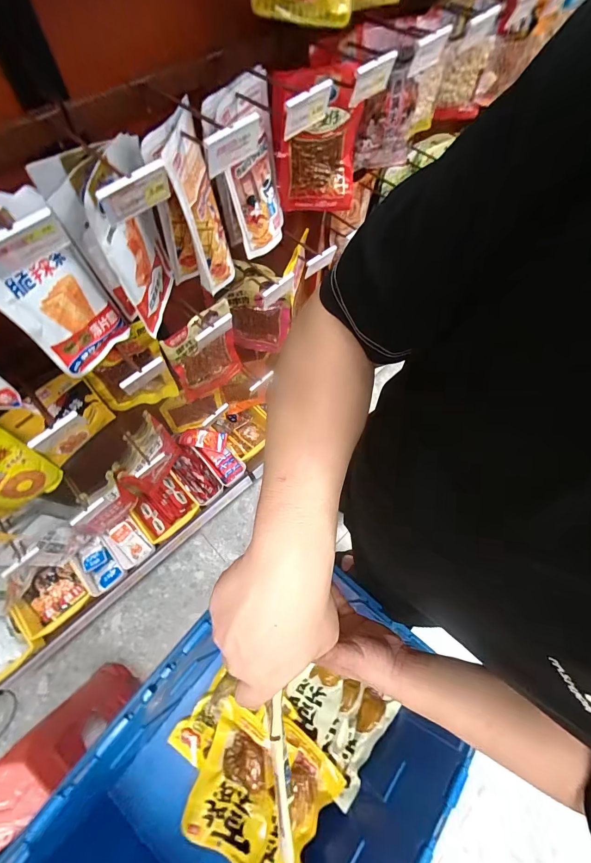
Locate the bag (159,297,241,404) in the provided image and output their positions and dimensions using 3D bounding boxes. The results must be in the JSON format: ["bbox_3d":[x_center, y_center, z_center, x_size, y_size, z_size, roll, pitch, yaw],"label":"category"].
[{"bbox_3d":[-0.209,-0.166,0.836,0.173,0.306,0.052,-25,71,-14],"label":"bag"}]

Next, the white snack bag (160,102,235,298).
[{"bbox_3d":[-0.154,-0.364,0.582,0.056,0.227,0.117,-13,68,-10],"label":"white snack bag"}]

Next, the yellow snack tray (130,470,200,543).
[{"bbox_3d":[-0.421,0.253,1.138,0.157,0.063,0.186,43,70,13],"label":"yellow snack tray"}]

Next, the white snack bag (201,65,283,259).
[{"bbox_3d":[-0.069,-0.460,0.633,0.044,0.249,0.140,25,72,25],"label":"white snack bag"}]

